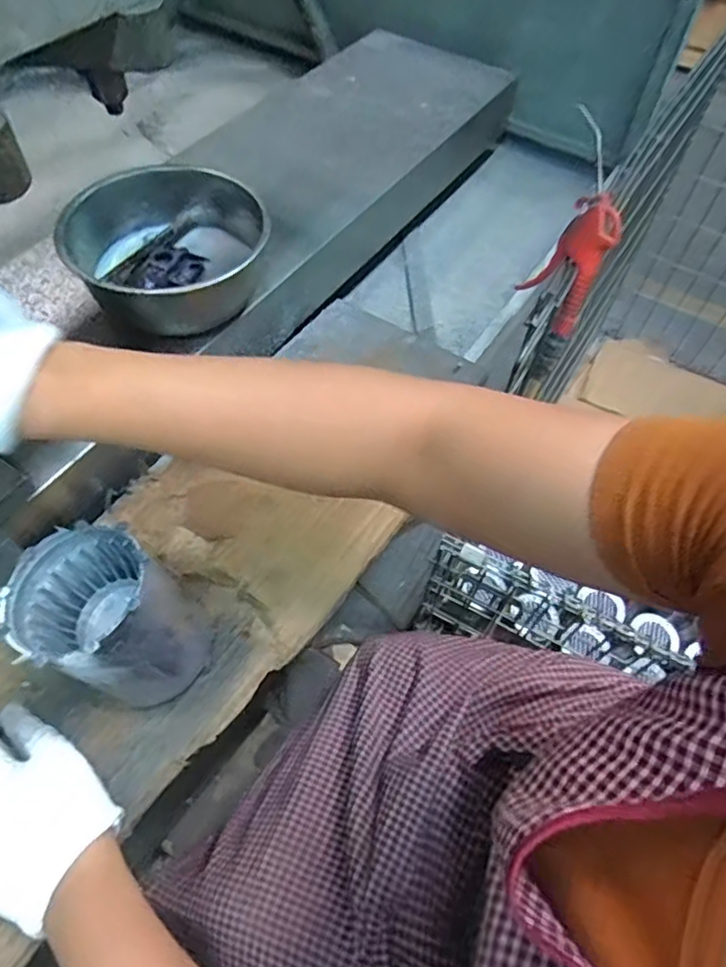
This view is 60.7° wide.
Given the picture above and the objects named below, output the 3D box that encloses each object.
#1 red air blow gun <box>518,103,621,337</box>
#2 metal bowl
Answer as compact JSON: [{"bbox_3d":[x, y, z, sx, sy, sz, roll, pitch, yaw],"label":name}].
[{"bbox_3d":[0.206,-0.217,0.644,0.078,0.151,0.047,23,59,11],"label":"red air blow gun"},{"bbox_3d":[-0.186,-0.226,0.603,0.165,0.080,0.170,2,57,-3],"label":"metal bowl"}]

